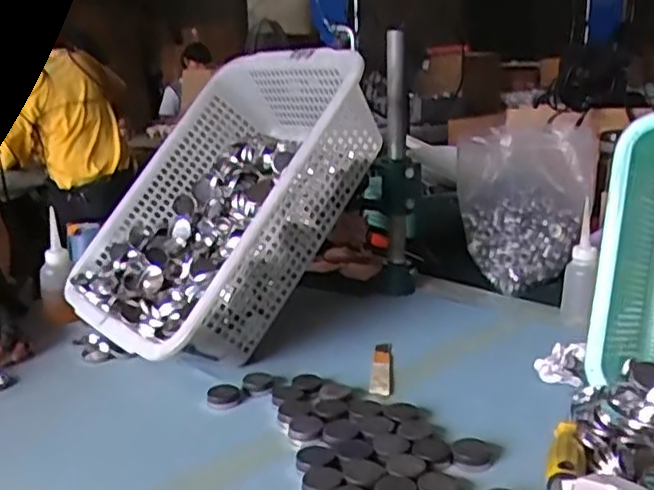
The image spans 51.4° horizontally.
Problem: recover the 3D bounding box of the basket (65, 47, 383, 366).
[{"bbox_3d":[-0.142,-0.053,0.904,0.329,0.133,0.439,11,60,46],"label":"basket"}]

